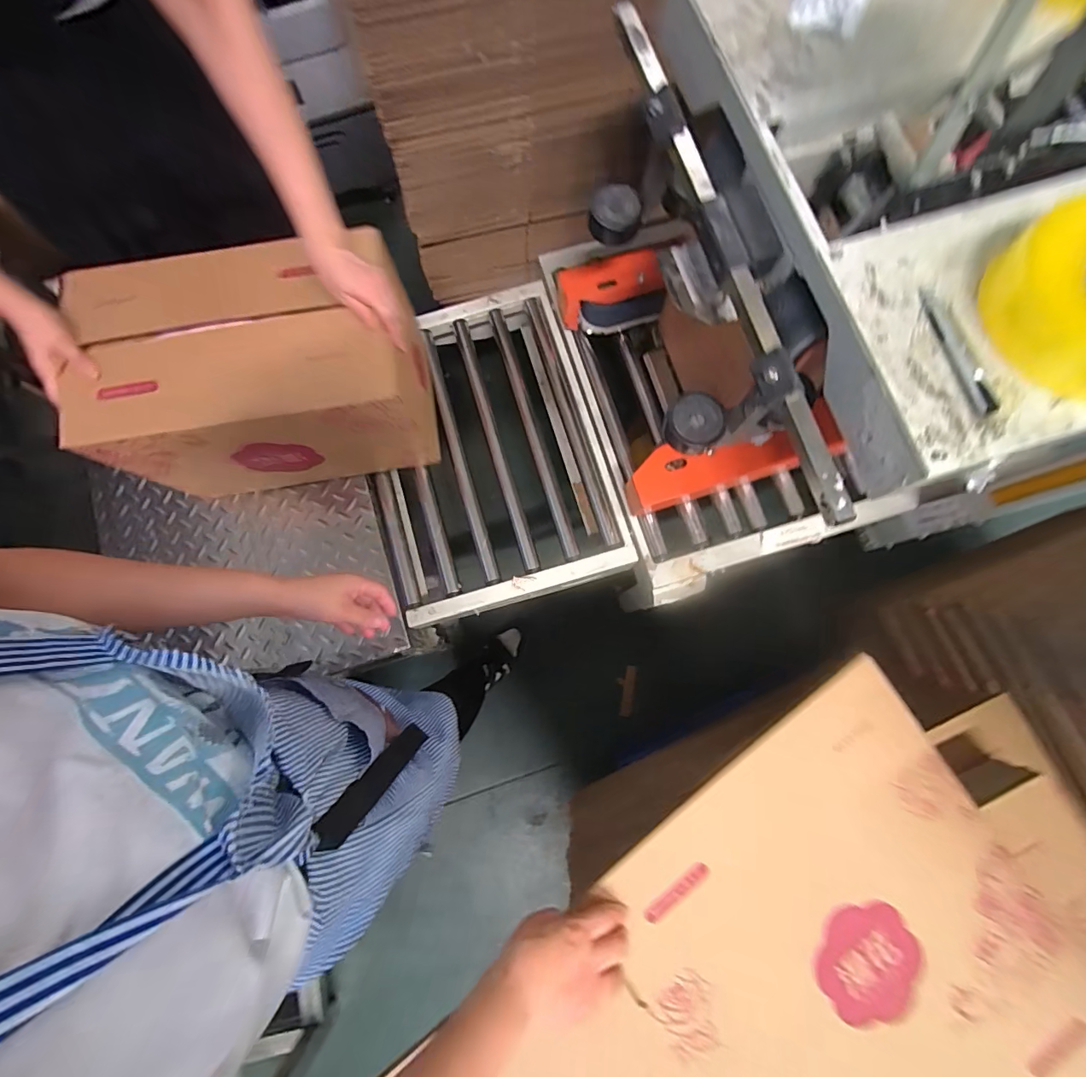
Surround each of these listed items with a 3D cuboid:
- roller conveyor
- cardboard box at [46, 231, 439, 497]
[{"bbox_3d":[-0.119,-0.165,0.956,0.440,0.130,0.594,-18,79,-2],"label":"roller conveyor"},{"bbox_3d":[-0.416,-0.248,0.753,0.421,0.274,0.241,-10,79,-1],"label":"cardboard box"}]

